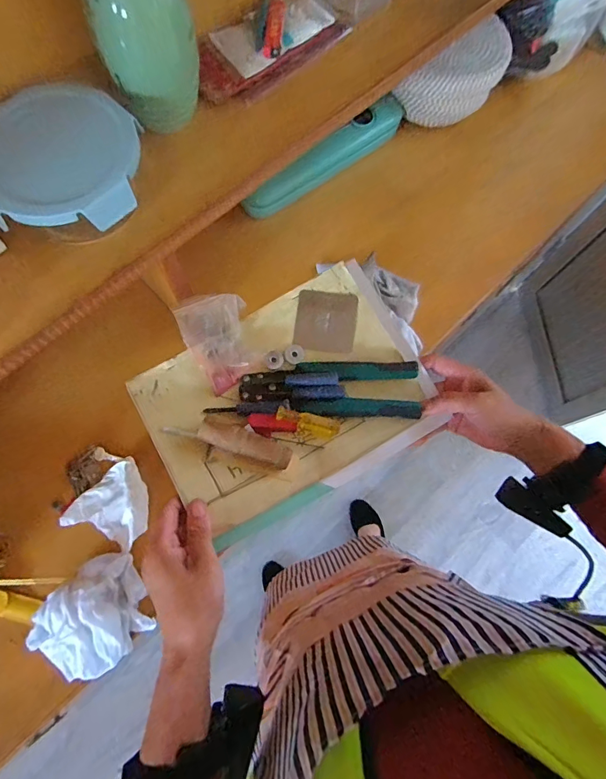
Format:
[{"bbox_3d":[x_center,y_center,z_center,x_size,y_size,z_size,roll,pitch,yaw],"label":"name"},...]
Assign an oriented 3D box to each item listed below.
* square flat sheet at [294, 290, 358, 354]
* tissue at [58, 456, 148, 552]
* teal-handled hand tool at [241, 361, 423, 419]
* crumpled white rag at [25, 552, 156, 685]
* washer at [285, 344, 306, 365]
[{"bbox_3d":[0.025,-0.073,0.458,0.065,0.005,0.066,5,86,4],"label":"square flat sheet"},{"bbox_3d":[-0.244,0.158,0.547,0.096,0.035,0.117,41,76,11],"label":"tissue"},{"bbox_3d":[0.029,-0.002,0.435,0.180,0.009,0.057,2,72,-1],"label":"teal-handled hand tool"},{"bbox_3d":[-0.248,0.272,0.503,0.119,0.062,0.109,-42,78,-13],"label":"crumpled white rag"},{"bbox_3d":[-0.009,-0.038,0.450,0.021,0.006,0.021,1,72,-2],"label":"washer"}]

